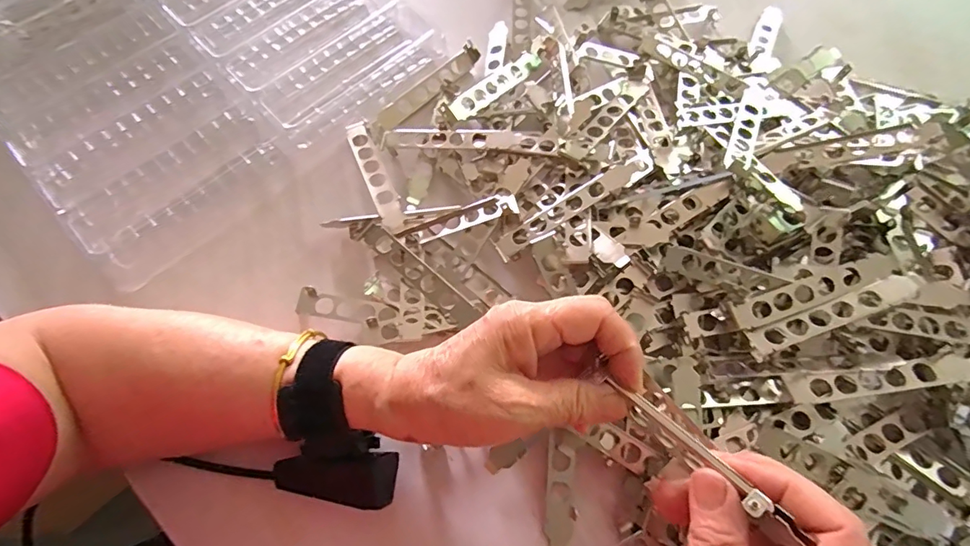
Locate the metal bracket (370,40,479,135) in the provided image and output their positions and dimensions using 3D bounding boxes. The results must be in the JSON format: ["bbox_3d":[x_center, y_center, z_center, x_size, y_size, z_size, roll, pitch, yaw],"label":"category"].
[{"bbox_3d":[-0.054,-0.168,0.443,0.023,0.010,0.126,40,73,15],"label":"metal bracket"}]

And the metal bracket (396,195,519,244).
[{"bbox_3d":[-0.022,-0.041,0.377,0.095,0.010,0.019,-17,68,10],"label":"metal bracket"}]

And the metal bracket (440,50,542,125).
[{"bbox_3d":[0.010,-0.168,0.435,0.023,0.017,0.124,37,58,14],"label":"metal bracket"}]

